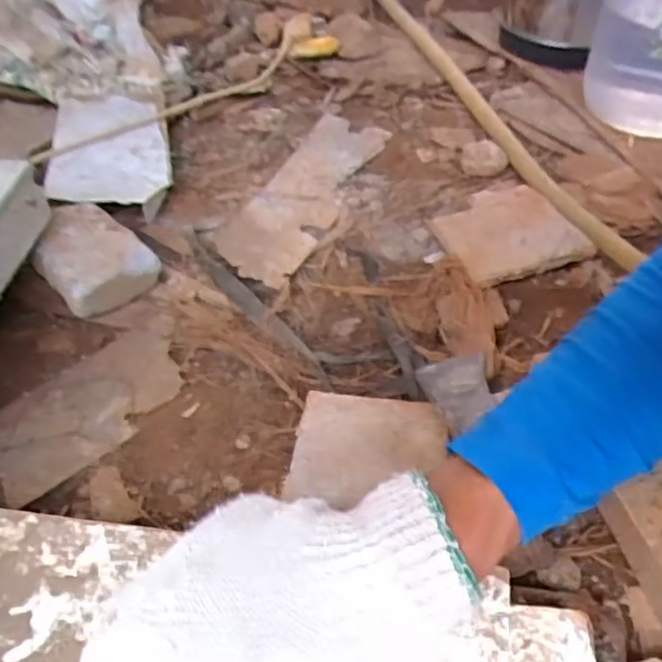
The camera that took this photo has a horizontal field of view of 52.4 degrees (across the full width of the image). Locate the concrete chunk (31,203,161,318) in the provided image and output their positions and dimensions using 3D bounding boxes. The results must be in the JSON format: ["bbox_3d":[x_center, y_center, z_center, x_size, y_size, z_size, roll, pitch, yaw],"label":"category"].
[{"bbox_3d":[-0.201,-0.058,0.564,0.091,0.051,0.080,32,54,26],"label":"concrete chunk"}]

